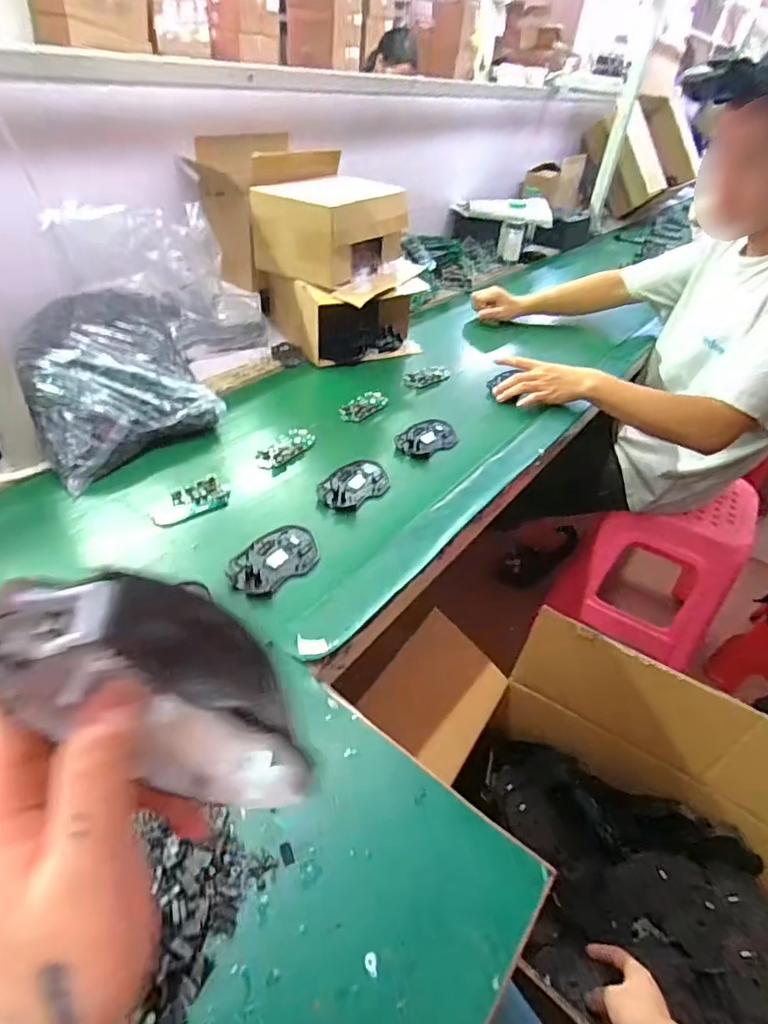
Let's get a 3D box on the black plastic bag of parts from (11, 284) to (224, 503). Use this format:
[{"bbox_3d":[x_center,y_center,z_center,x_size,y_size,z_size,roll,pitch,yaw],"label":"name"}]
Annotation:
[{"bbox_3d":[-0.372,-0.193,0.757,0.220,0.131,0.318,-16,46,-25],"label":"black plastic bag of parts"}]

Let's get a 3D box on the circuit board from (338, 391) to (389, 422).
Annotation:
[{"bbox_3d":[-0.031,-0.174,0.884,0.042,0.011,0.103,26,44,20],"label":"circuit board"}]

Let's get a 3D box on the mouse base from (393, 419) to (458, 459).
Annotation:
[{"bbox_3d":[0.066,-0.112,0.830,0.071,0.013,0.108,35,48,28],"label":"mouse base"}]

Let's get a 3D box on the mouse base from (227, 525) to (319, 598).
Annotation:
[{"bbox_3d":[-0.122,0.051,0.610,0.077,0.013,0.115,23,43,18],"label":"mouse base"}]

